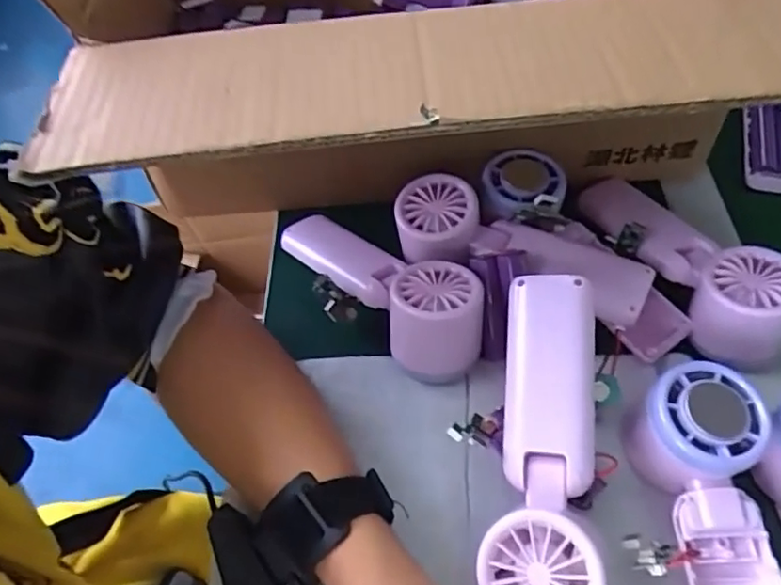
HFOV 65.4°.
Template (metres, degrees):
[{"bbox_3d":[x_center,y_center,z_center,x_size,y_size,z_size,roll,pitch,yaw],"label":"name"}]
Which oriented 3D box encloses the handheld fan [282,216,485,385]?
[{"bbox_3d":[0.001,-0.008,0.390,0.059,0.054,0.142,-36,60,-20],"label":"handheld fan"}]

